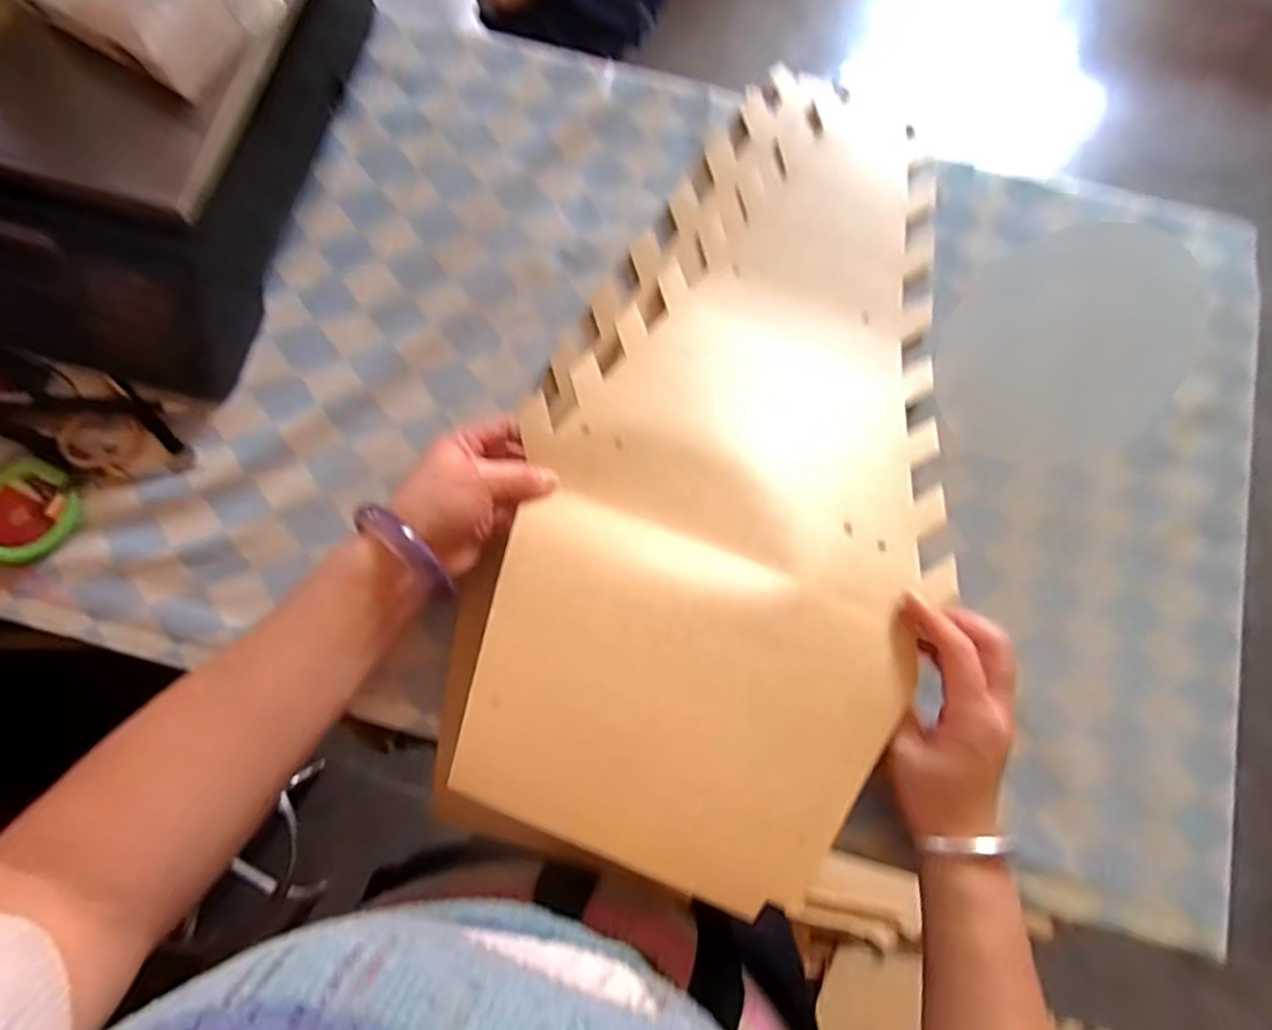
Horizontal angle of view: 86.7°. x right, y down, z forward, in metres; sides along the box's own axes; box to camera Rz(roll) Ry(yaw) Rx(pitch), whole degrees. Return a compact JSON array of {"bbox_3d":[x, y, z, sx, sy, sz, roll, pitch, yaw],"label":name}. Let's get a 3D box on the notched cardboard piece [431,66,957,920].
[{"bbox_3d":[0.079,-0.069,0.441,0.252,0.034,0.560,18,66,3],"label":"notched cardboard piece"}]

